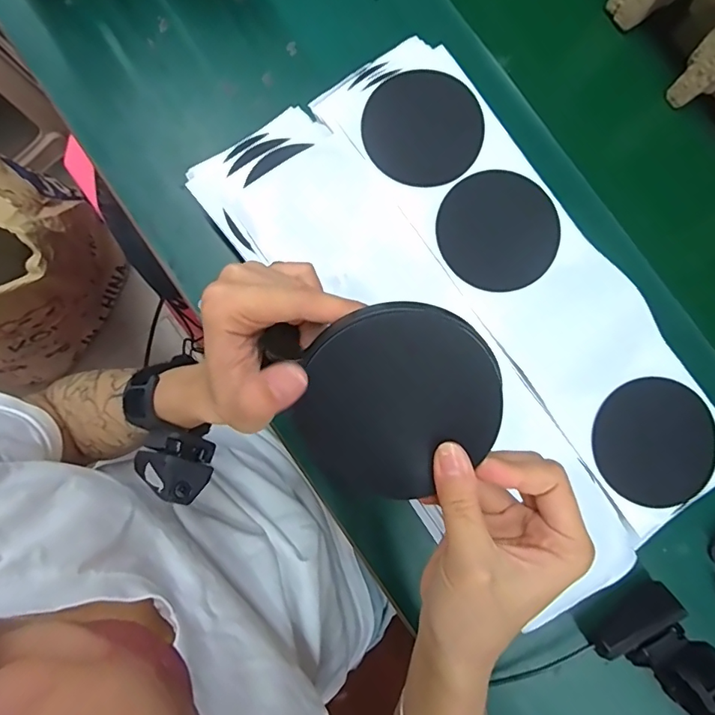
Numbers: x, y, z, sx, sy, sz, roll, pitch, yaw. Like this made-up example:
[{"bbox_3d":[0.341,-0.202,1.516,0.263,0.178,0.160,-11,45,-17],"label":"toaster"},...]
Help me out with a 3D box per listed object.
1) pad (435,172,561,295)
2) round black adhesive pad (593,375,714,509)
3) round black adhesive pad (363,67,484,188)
[{"bbox_3d":[0.109,-0.098,0.377,0.090,0.005,0.093,0,84,-3],"label":"pad"},{"bbox_3d":[0.223,0.064,0.364,0.092,0.006,0.090,0,91,-3],"label":"round black adhesive pad"},{"bbox_3d":[0.051,-0.181,0.384,0.089,0.005,0.095,0,84,-2],"label":"round black adhesive pad"}]

